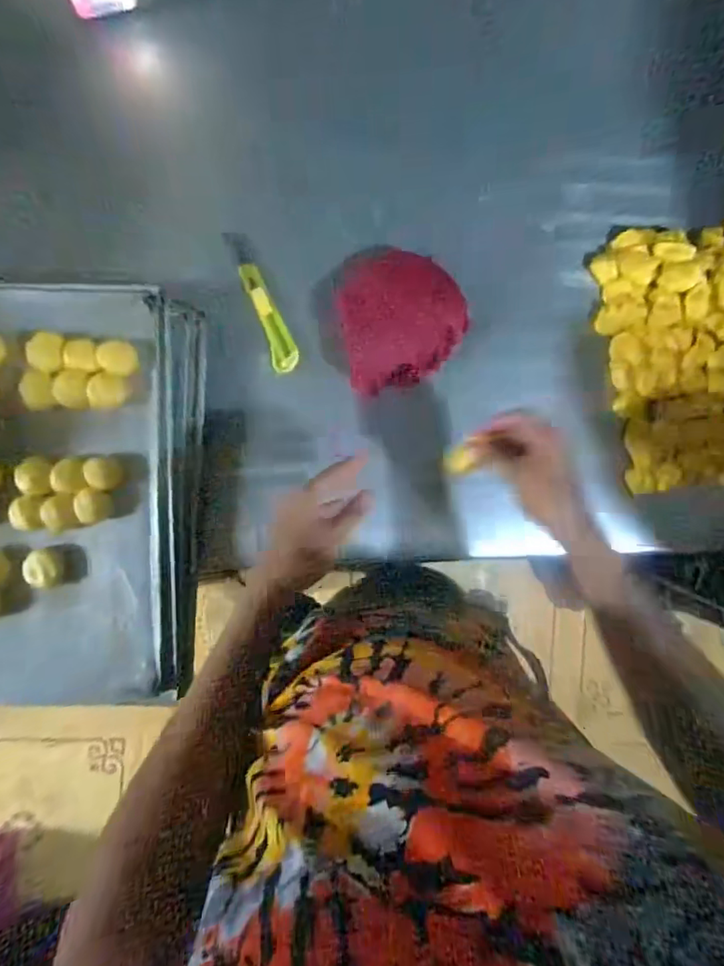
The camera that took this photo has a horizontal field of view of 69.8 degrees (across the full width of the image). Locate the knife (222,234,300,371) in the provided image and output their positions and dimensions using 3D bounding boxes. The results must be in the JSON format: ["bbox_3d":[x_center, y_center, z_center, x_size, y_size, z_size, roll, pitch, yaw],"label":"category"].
[{"bbox_3d":[-0.123,-0.221,0.634,0.031,0.014,0.178,-23,94,-5],"label":"knife"}]

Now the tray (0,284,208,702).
[{"bbox_3d":[-0.372,0.014,0.577,0.362,0.041,0.462,2,91,-6],"label":"tray"}]

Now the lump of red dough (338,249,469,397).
[{"bbox_3d":[0.053,-0.202,0.638,0.143,0.049,0.154,-10,92,-6],"label":"lump of red dough"}]

